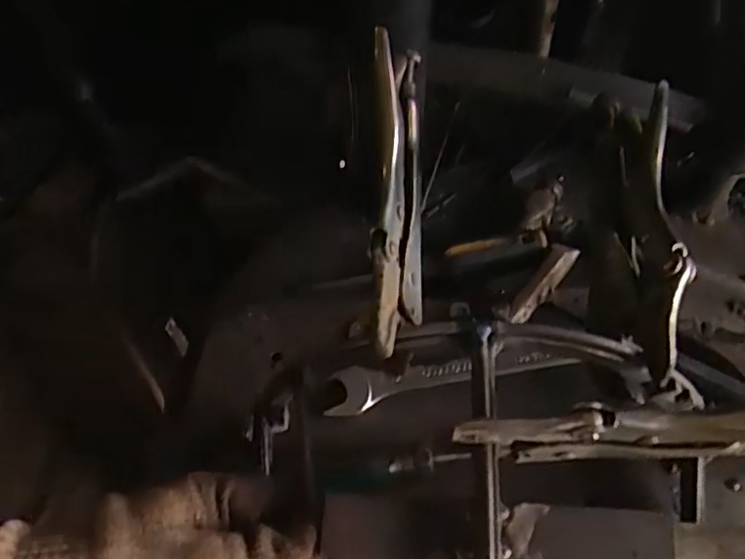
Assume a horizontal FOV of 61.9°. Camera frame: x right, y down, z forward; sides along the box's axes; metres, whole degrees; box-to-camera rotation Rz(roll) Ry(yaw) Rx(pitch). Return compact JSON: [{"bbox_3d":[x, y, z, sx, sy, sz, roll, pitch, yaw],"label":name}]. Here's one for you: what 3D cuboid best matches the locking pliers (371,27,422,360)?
[{"bbox_3d":[0.013,-0.046,0.315,0.025,0.044,0.168,1,73,3],"label":"locking pliers"}]

